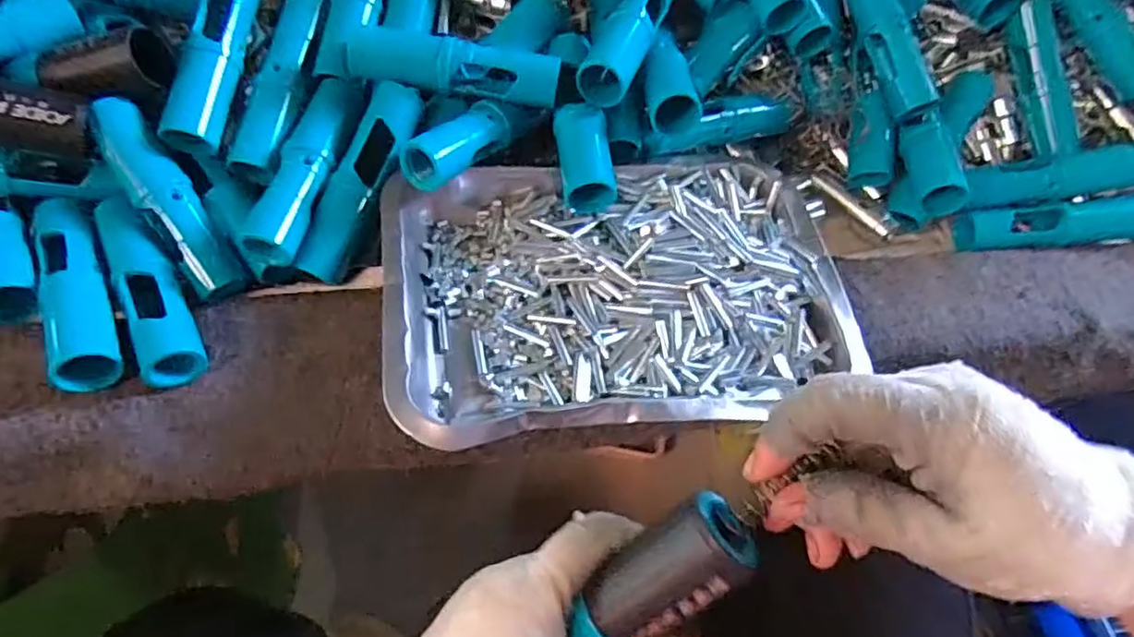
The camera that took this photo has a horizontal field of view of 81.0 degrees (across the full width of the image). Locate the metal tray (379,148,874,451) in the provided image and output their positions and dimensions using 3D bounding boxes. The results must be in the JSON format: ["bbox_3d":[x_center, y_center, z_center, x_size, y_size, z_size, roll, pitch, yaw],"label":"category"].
[{"bbox_3d":[0.029,-0.025,0.379,0.251,0.031,0.184,-4,56,-8],"label":"metal tray"}]

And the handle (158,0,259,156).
[{"bbox_3d":[-0.202,-0.155,0.386,0.026,0.029,0.124,8,75,0],"label":"handle"}]

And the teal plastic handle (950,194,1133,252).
[{"bbox_3d":[0.340,-0.063,0.460,0.133,0.031,0.029,-3,56,-7],"label":"teal plastic handle"}]

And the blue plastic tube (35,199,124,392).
[{"bbox_3d":[-0.256,-0.013,0.349,0.028,0.027,0.116,-21,60,-18],"label":"blue plastic tube"}]

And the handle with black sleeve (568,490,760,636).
[{"bbox_3d":[0.034,0.097,0.249,0.078,0.024,0.035,-43,61,18],"label":"handle with black sleeve"}]

